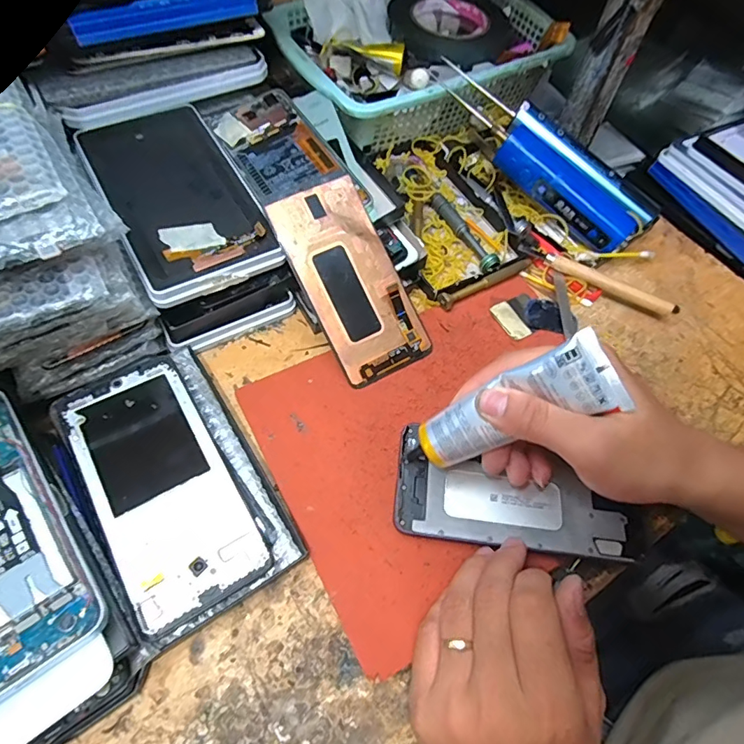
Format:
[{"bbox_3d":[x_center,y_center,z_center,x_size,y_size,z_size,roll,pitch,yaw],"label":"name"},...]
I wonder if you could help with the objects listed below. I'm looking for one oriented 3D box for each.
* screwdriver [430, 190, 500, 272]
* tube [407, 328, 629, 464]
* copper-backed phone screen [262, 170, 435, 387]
[{"bbox_3d":[0.080,-0.123,0.422,0.013,0.012,0.098,-23,65,-16],"label":"screwdriver"},{"bbox_3d":[0.072,0.027,0.271,0.129,0.022,0.040,-35,60,27],"label":"tube"},{"bbox_3d":[-0.014,-0.066,0.350,0.069,0.007,0.144,-27,92,-18],"label":"copper-backed phone screen"}]

